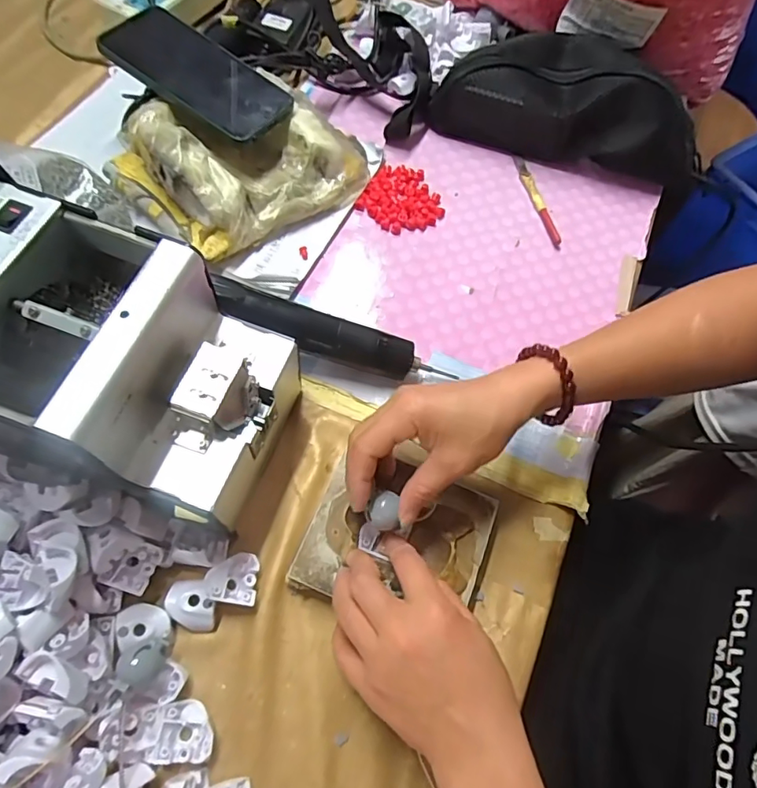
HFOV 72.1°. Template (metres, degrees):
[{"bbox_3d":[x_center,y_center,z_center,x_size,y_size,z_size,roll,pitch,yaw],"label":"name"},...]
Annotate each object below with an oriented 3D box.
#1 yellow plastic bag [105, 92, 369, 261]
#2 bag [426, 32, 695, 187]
[{"bbox_3d":[-0.122,-0.219,0.480,0.204,0.066,0.170,-40,74,-20],"label":"yellow plastic bag"},{"bbox_3d":[0.189,-0.295,0.524,0.259,0.082,0.095,15,65,2],"label":"bag"}]

